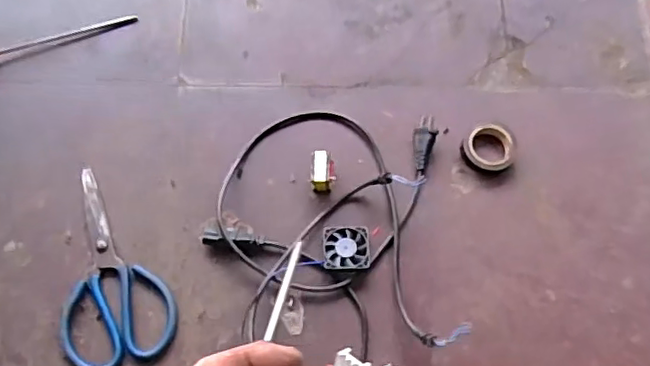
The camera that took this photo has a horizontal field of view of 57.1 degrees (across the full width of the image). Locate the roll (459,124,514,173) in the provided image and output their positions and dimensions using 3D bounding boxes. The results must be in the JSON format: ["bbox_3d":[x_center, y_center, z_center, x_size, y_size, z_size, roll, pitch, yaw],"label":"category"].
[{"bbox_3d":[0.194,-0.041,0.705,0.058,0.017,0.057,0,69,-1],"label":"roll"}]

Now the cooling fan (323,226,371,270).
[{"bbox_3d":[0.024,0.072,0.664,0.050,0.013,0.049,0,69,-1],"label":"cooling fan"}]

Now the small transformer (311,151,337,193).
[{"bbox_3d":[-0.002,-0.013,0.684,0.026,0.034,0.038,3,69,0],"label":"small transformer"}]

